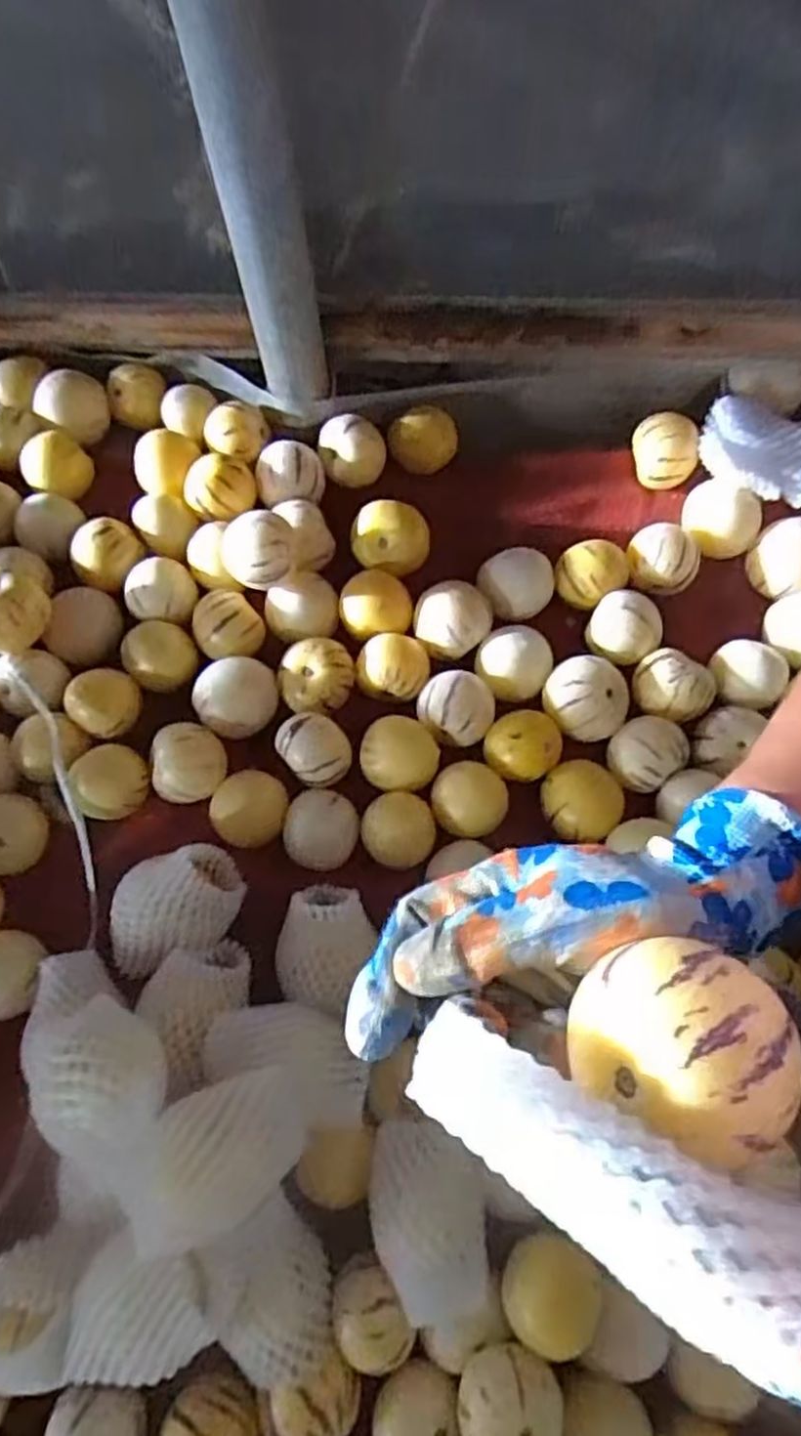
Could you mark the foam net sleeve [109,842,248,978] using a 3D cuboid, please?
[{"bbox_3d":[-0.143,0.123,0.499,0.084,0.050,0.068,-18,71,-6],"label":"foam net sleeve"}]

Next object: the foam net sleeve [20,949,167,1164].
[{"bbox_3d":[-0.179,0.180,0.428,0.062,0.043,0.135,-38,43,-10],"label":"foam net sleeve"}]

